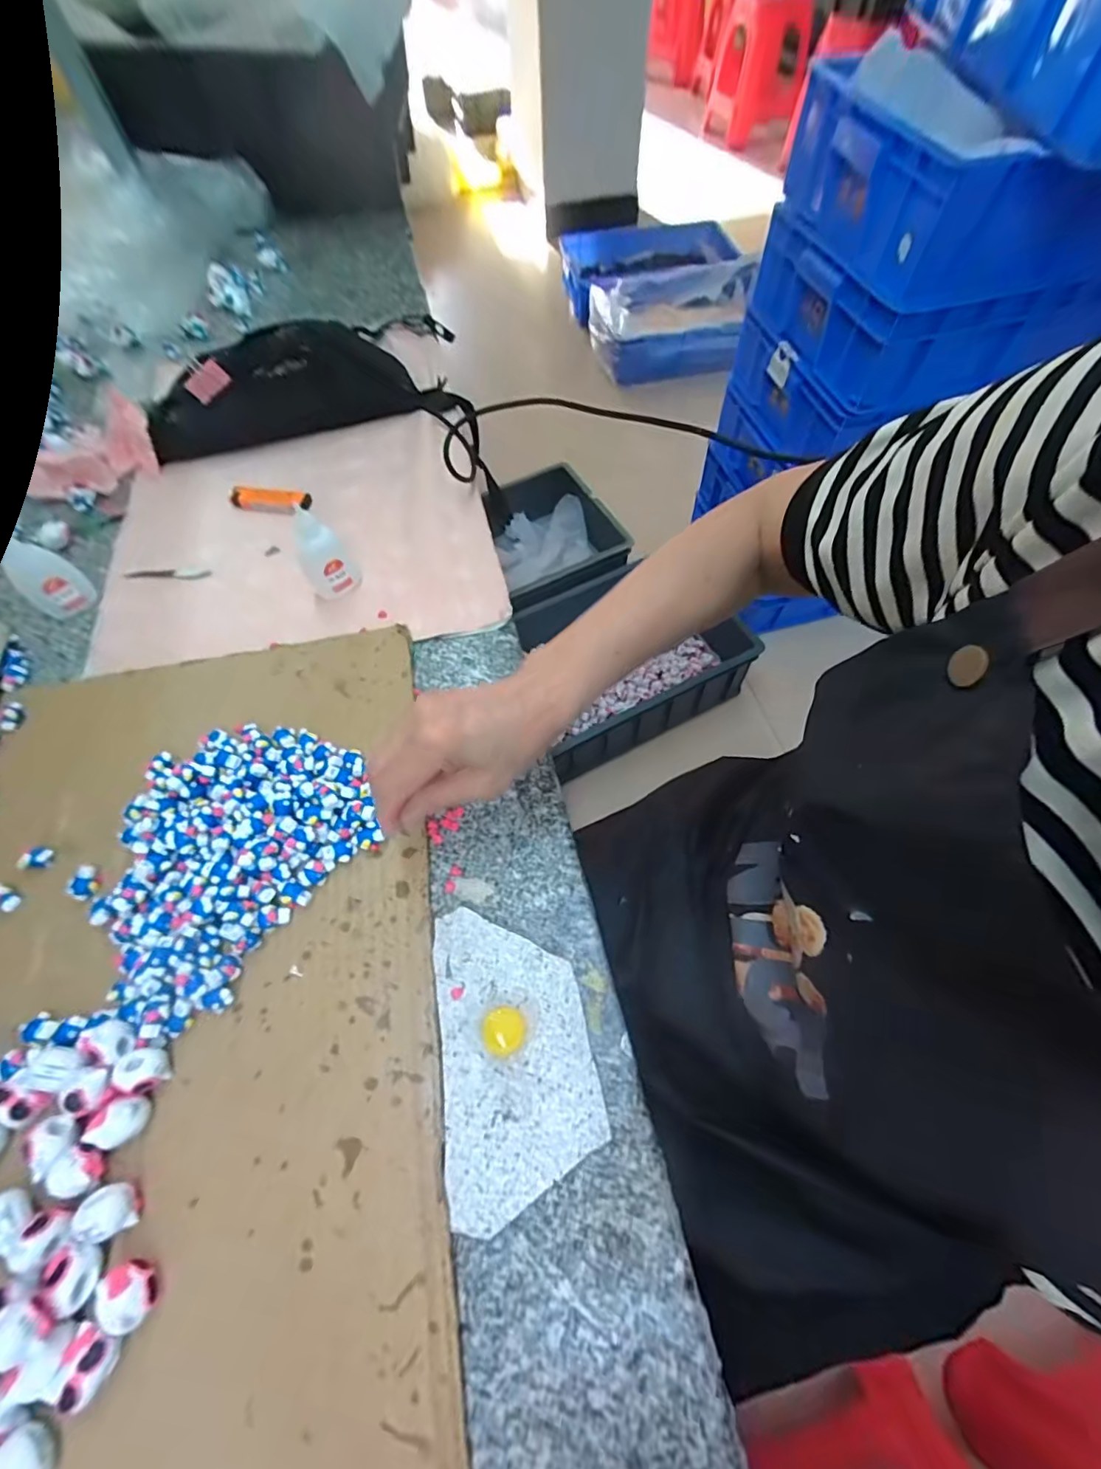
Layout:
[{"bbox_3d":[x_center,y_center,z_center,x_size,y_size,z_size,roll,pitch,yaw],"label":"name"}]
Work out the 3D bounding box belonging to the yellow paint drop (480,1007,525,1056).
[{"bbox_3d":[-0.028,0.175,0.314,0.024,0.004,0.025,-1,62,2],"label":"yellow paint drop"}]

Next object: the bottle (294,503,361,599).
[{"bbox_3d":[-0.197,-0.154,0.461,0.029,0.073,0.037,34,69,18],"label":"bottle"}]

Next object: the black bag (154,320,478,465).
[{"bbox_3d":[-0.273,-0.381,0.581,0.329,0.084,0.088,-22,63,-10],"label":"black bag"}]

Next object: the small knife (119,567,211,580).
[{"bbox_3d":[-0.366,-0.155,0.508,0.081,0.004,0.014,2,62,3],"label":"small knife"}]

